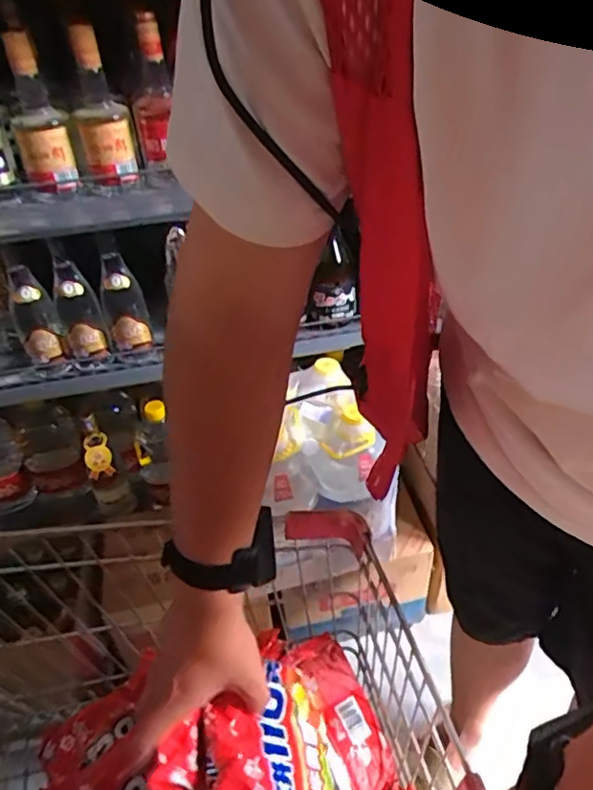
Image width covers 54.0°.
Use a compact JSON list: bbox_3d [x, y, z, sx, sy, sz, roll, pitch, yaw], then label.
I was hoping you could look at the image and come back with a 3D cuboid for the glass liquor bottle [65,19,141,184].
[{"bbox_3d":[-0.293,-0.422,0.859,0.079,0.211,0.073,-13,19,-10],"label":"glass liquor bottle"}]

